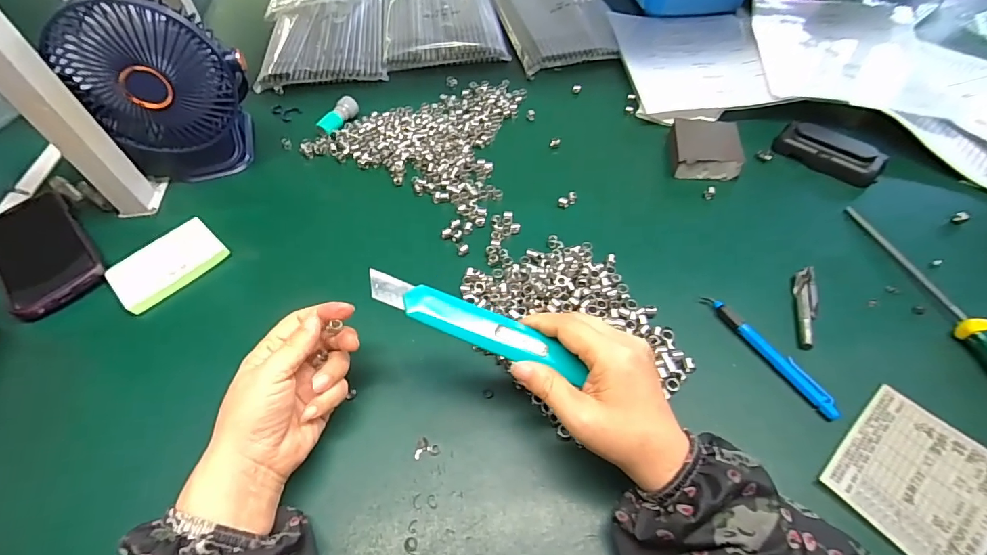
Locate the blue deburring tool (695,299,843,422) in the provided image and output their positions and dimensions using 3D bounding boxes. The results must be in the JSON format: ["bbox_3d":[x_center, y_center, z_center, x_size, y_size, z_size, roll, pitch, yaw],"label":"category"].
[{"bbox_3d":[0.220,0.058,0.357,0.013,0.017,0.124,-27,56,-16],"label":"blue deburring tool"}]

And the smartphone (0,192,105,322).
[{"bbox_3d":[-0.448,-0.028,0.438,0.077,0.012,0.161,-39,60,-23],"label":"smartphone"}]

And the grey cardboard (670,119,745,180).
[{"bbox_3d":[0.238,-0.144,0.502,0.067,0.032,0.077,5,53,7],"label":"grey cardboard"}]

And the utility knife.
[{"bbox_3d":[-0.012,0.029,0.286,0.144,0.011,0.024,23,56,4],"label":"utility knife"}]

